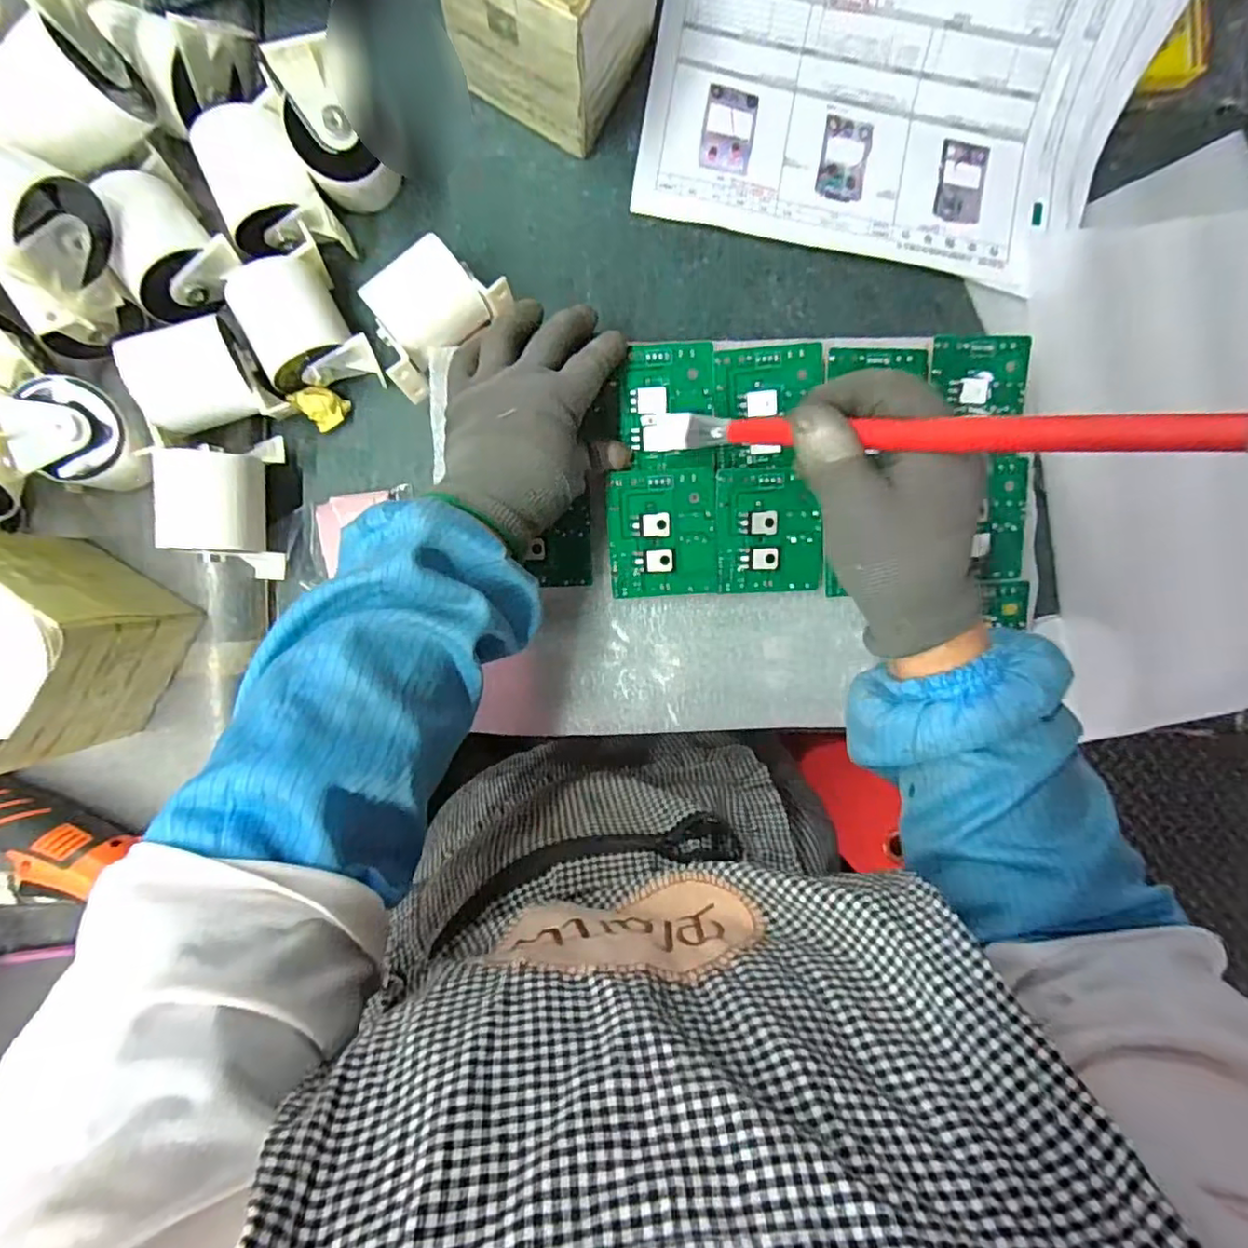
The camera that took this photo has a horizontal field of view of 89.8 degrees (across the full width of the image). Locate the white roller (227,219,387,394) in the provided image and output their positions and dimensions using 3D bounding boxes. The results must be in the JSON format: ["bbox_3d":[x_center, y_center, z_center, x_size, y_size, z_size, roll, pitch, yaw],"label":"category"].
[{"bbox_3d":[-0.213,-0.196,0.417,0.071,0.046,0.092,-25,95,-1],"label":"white roller"}]

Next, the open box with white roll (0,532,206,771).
[{"bbox_3d":[-0.359,0.013,0.385,0.105,0.117,0.107,31,91,-5],"label":"open box with white roll"}]

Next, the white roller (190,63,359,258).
[{"bbox_3d":[-0.236,-0.289,0.417,0.073,0.056,0.099,-21,94,-2],"label":"white roller"}]

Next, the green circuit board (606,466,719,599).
[{"bbox_3d":[0.027,-0.060,0.415,0.072,0.008,0.083,-4,99,-3],"label":"green circuit board"}]

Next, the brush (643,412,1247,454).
[{"bbox_3d":[0.106,-0.094,0.308,0.017,0.294,0.019,16,93,-41],"label":"brush"}]

